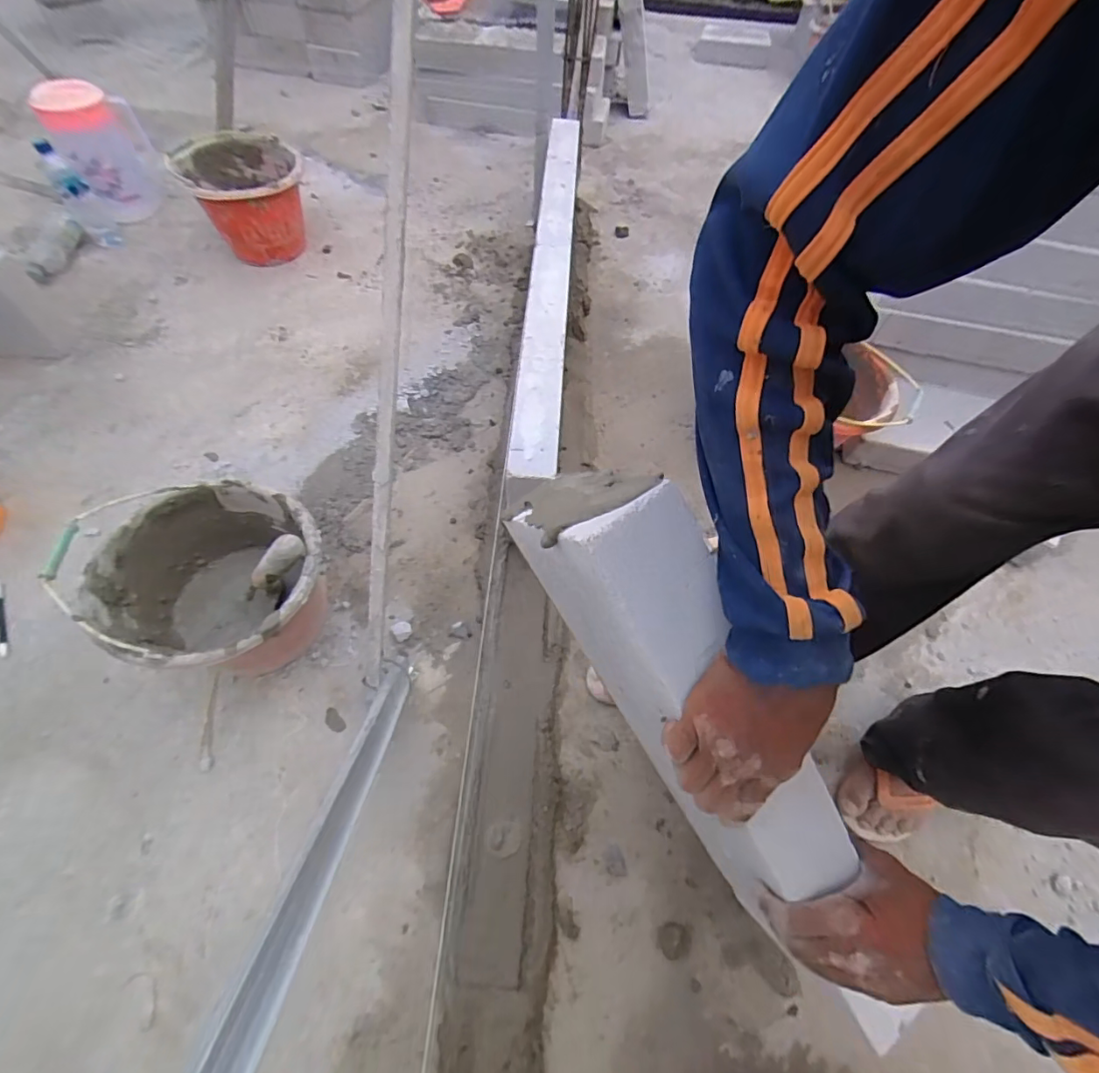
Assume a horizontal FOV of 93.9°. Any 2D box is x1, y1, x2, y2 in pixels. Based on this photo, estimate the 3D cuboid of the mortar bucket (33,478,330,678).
[{"bbox_3d":[-0.454,0.085,0.748,0.279,0.220,0.253,22,60,11],"label":"mortar bucket"}]

